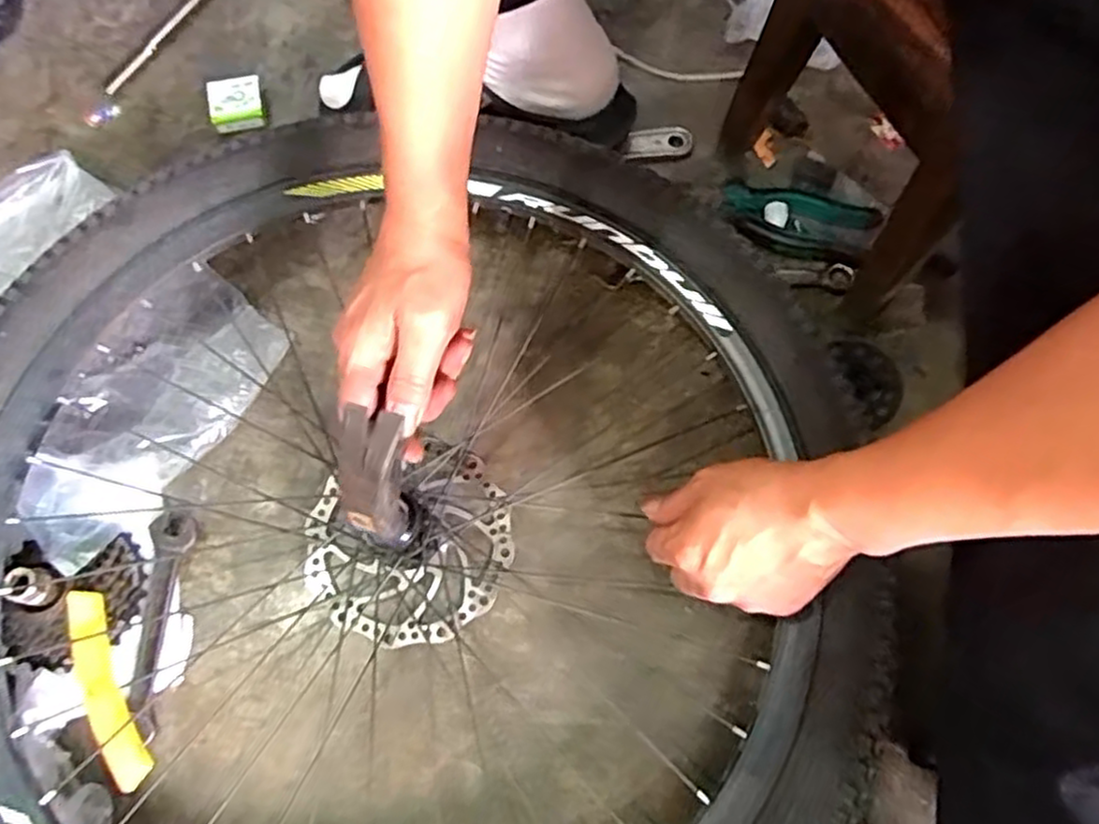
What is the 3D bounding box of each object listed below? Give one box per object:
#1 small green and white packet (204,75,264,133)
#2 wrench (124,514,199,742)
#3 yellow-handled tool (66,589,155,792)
[{"bbox_3d":[-0.290,-0.285,0.669,0.048,0.019,0.046,-13,72,-4],"label":"small green and white packet"},{"bbox_3d":[-0.281,0.150,0.523,0.031,0.019,0.156,-3,71,0],"label":"wrench"},{"bbox_3d":[-0.282,0.173,0.459,0.025,0.012,0.126,-26,73,-9],"label":"yellow-handled tool"}]

